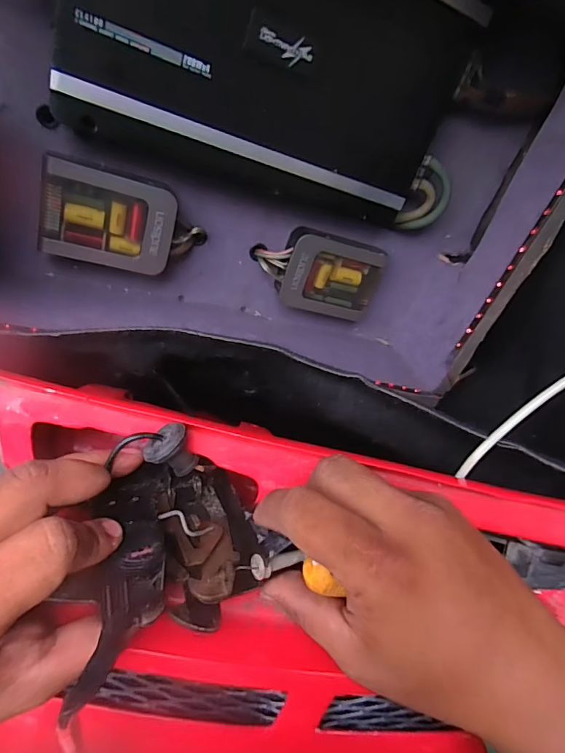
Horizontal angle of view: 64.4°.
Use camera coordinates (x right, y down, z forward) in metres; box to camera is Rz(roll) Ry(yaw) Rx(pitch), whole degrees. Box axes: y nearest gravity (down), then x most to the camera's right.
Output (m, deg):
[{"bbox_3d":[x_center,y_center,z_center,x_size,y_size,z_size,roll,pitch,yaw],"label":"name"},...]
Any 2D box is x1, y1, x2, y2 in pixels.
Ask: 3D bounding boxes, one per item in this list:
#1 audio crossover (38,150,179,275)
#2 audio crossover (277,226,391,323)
[{"bbox_3d":[-0.173,-0.159,0.453,0.120,0.030,0.092,9,119,-21],"label":"audio crossover"},{"bbox_3d":[0.055,-0.125,0.551,0.117,0.039,0.094,8,121,-24],"label":"audio crossover"}]

